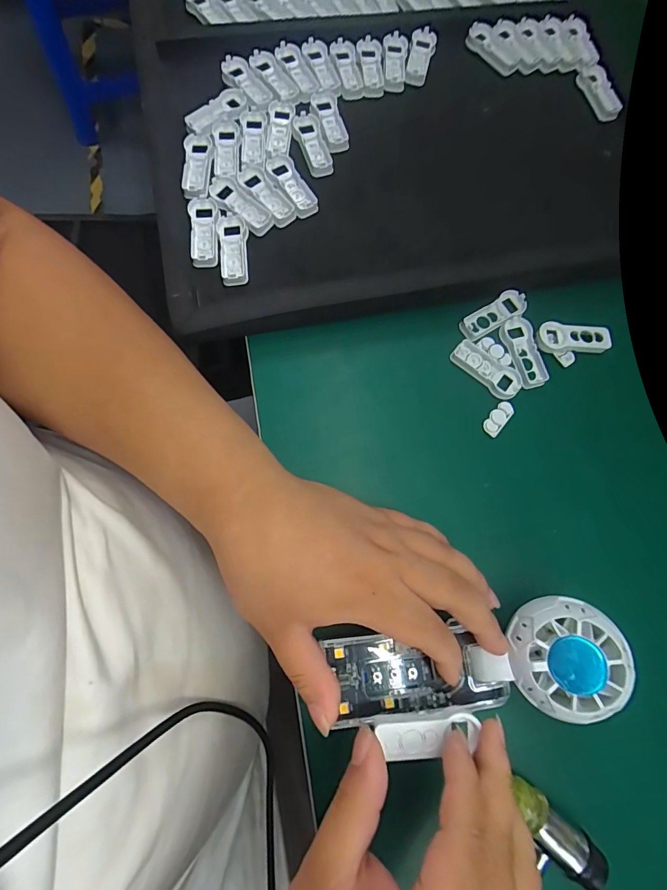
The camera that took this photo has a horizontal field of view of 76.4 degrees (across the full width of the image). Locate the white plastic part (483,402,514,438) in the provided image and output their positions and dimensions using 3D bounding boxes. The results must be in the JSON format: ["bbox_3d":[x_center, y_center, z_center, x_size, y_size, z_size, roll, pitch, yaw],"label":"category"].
[{"bbox_3d":[0.122,-0.020,0.315,0.013,0.006,0.028,40,76,6],"label":"white plastic part"}]

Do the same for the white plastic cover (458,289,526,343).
[{"bbox_3d":[0.124,-0.101,0.331,0.058,0.010,0.020,-28,80,-11],"label":"white plastic cover"}]

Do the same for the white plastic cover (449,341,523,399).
[{"bbox_3d":[0.116,-0.057,0.322,0.055,0.008,0.022,43,76,6],"label":"white plastic cover"}]

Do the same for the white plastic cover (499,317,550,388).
[{"bbox_3d":[0.146,-0.071,0.326,0.025,0.010,0.056,-11,77,-7],"label":"white plastic cover"}]

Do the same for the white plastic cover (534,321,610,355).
[{"bbox_3d":[0.186,-0.082,0.327,0.056,0.006,0.021,4,75,-4],"label":"white plastic cover"}]

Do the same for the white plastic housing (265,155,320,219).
[{"bbox_3d":[-0.033,-0.204,0.336,0.023,0.012,0.053,-33,81,-12],"label":"white plastic housing"}]

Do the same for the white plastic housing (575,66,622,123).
[{"bbox_3d":[0.241,-0.318,0.384,0.021,0.011,0.054,-14,77,-8],"label":"white plastic housing"}]

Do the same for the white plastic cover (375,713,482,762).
[{"bbox_3d":[0.048,0.149,0.216,0.051,0.006,0.018,-6,71,-6],"label":"white plastic cover"}]

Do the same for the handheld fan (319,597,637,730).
[{"bbox_3d":[0.079,0.126,0.240,0.157,0.027,0.055,-10,71,5],"label":"handheld fan"}]

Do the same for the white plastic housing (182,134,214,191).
[{"bbox_3d":[-0.108,-0.222,0.335,0.021,0.009,0.053,-1,76,-5],"label":"white plastic housing"}]

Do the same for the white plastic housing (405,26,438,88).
[{"bbox_3d":[0.078,-0.351,0.385,0.022,0.014,0.064,15,75,-1],"label":"white plastic housing"}]

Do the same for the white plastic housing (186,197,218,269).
[{"bbox_3d":[-0.097,-0.160,0.321,0.021,0.012,0.054,-7,76,-7],"label":"white plastic housing"}]

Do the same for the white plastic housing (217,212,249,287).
[{"bbox_3d":[-0.075,-0.147,0.319,0.021,0.011,0.057,-7,76,-6],"label":"white plastic housing"}]

